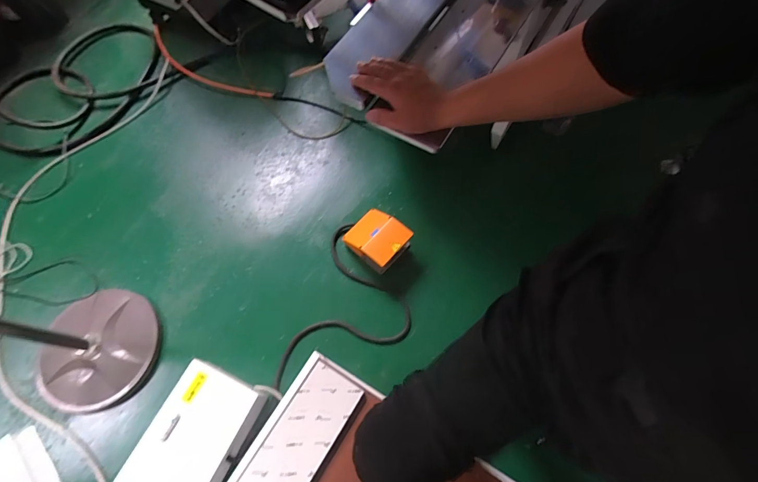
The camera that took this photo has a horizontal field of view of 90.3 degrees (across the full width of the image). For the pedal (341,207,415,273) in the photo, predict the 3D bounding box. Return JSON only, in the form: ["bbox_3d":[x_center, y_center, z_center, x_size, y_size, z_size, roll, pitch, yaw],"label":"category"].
[{"bbox_3d":[-0.003,-0.007,1.442,0.217,0.119,0.184,38,73,19],"label":"pedal"}]

